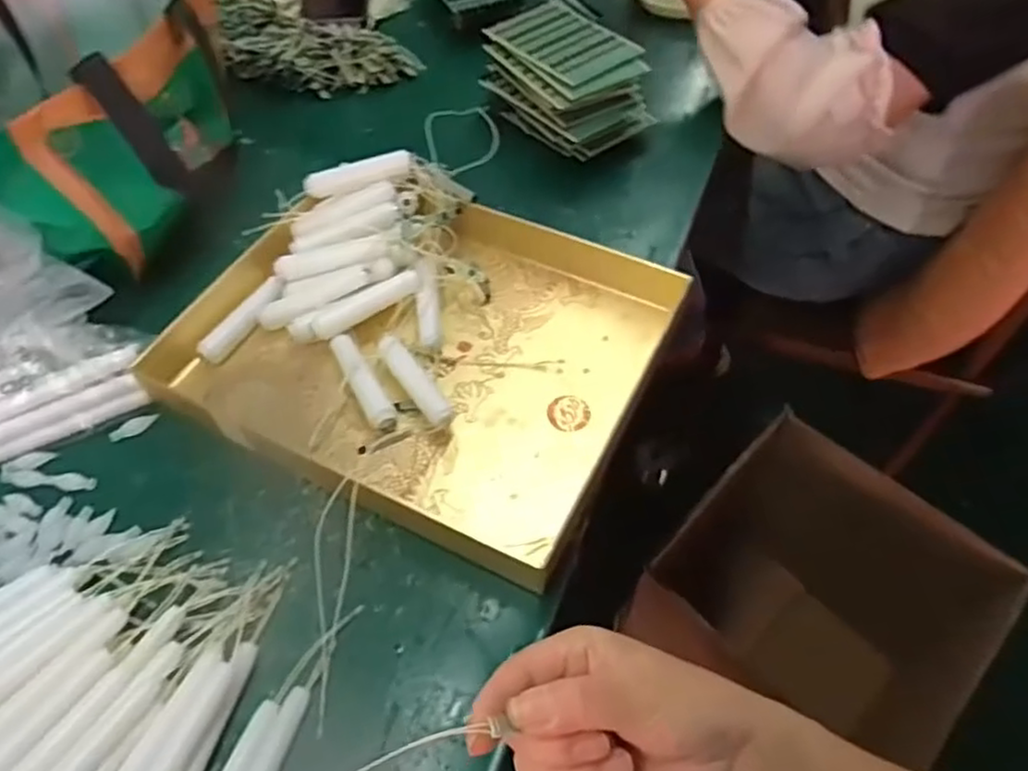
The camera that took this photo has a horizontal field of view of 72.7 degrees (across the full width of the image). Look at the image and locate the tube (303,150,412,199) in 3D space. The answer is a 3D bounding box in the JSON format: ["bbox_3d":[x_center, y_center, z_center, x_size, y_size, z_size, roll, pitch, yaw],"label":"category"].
[{"bbox_3d":[-0.126,-0.170,0.565,0.088,0.015,0.020,-13,57,4],"label":"tube"}]

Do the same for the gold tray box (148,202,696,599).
[{"bbox_3d":[-0.062,-0.046,0.523,0.329,0.044,0.285,22,57,16],"label":"gold tray box"}]

